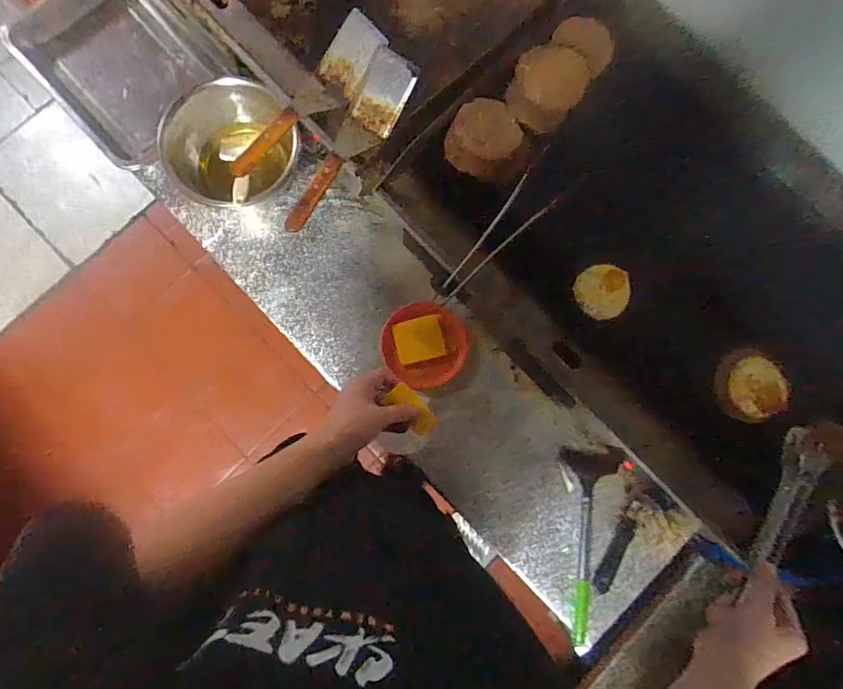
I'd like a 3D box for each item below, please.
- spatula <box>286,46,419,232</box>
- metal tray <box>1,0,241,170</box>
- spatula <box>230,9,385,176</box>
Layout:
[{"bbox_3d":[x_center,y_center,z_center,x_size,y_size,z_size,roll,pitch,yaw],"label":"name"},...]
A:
[{"bbox_3d":[-0.109,-0.287,0.682,0.076,0.053,0.285,33,85,-1],"label":"spatula"},{"bbox_3d":[-0.539,-0.524,0.846,0.351,0.054,0.281,45,85,1],"label":"metal tray"},{"bbox_3d":[-0.169,-0.356,0.703,0.088,0.043,0.295,42,96,3],"label":"spatula"}]

